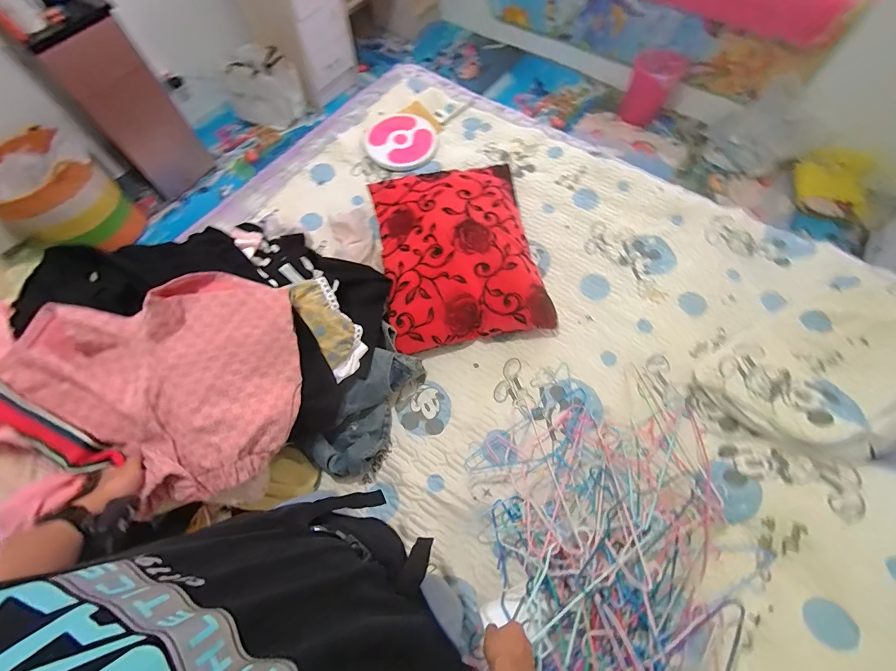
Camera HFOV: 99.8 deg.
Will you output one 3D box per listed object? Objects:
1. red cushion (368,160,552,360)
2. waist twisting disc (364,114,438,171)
[{"bbox_3d":[0.028,-0.263,1.119,0.443,0.141,0.567,-10,67,-4],"label":"red cushion"},{"bbox_3d":[-0.175,-0.722,1.391,0.259,0.026,0.253,1,66,0],"label":"waist twisting disc"}]

